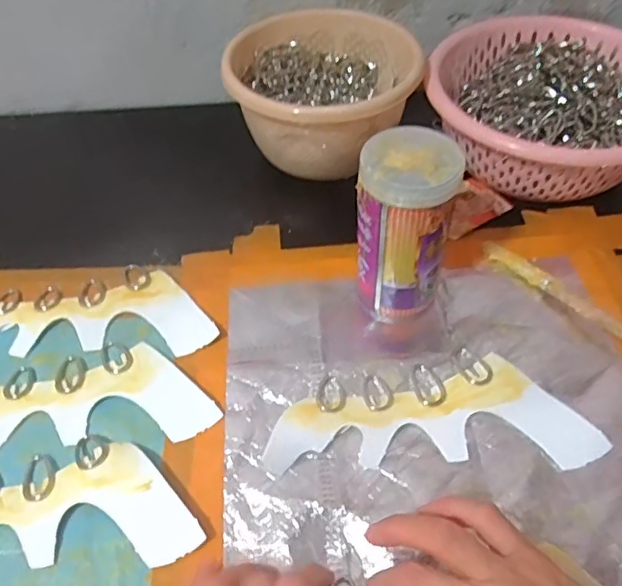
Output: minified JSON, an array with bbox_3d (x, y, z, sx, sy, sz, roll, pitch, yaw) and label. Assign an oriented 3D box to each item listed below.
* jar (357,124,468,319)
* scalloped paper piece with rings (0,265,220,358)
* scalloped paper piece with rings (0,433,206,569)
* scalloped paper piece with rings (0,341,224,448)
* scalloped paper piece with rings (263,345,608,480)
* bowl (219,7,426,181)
[{"bbox_3d":[0.065,-0.044,0.404,0.062,0.128,0.055,4,52,6],"label":"jar"},{"bbox_3d":[-0.183,0.016,0.451,0.212,0.004,0.083,-4,52,-1],"label":"scalloped paper piece with rings"},{"bbox_3d":[-0.177,0.135,0.349,0.210,0.013,0.081,-8,52,-4],"label":"scalloped paper piece with rings"},{"bbox_3d":[-0.179,0.076,0.401,0.215,0.006,0.080,-8,52,-4],"label":"scalloped paper piece with rings"},{"bbox_3d":[0.078,0.078,0.383,0.212,0.011,0.080,-4,52,-1],"label":"scalloped paper piece with rings"},{"bbox_3d":[0.011,-0.181,0.540,0.149,0.101,0.150,-1,50,1],"label":"bowl"}]

